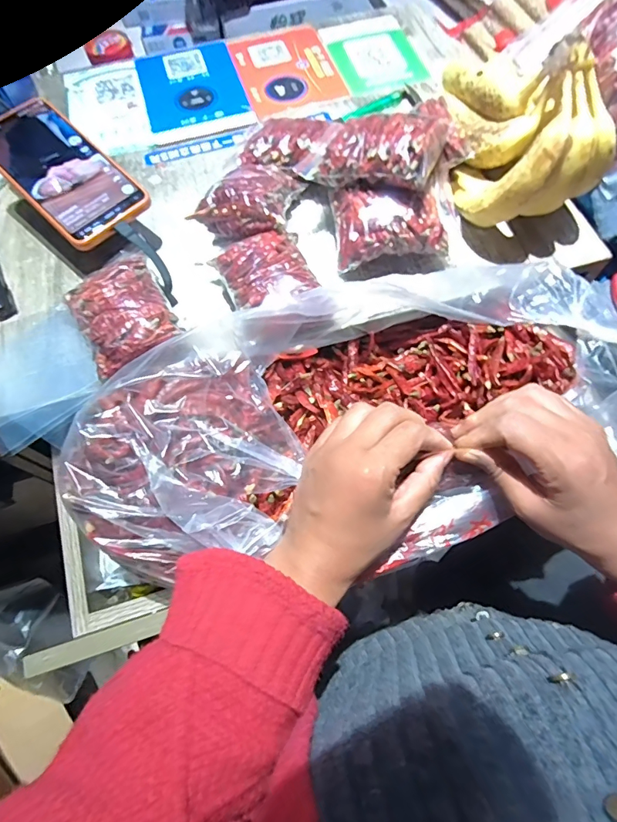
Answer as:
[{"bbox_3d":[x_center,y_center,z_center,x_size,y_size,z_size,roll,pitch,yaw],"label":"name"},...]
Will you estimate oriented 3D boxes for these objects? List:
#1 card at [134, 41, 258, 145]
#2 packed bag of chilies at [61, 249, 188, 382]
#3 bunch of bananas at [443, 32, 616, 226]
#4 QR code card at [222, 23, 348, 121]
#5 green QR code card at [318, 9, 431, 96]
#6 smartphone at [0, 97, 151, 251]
[{"bbox_3d":[-0.140,-0.390,0.524,0.117,0.008,0.167,-17,67,-5],"label":"card"},{"bbox_3d":[-0.154,-0.079,0.369,0.072,0.048,0.098,-28,68,-10],"label":"packed bag of chilies"},{"bbox_3d":[0.190,-0.269,0.385,0.103,0.108,0.207,-2,66,2],"label":"bunch of bananas"},{"bbox_3d":[-0.029,-0.430,0.541,0.120,0.008,0.172,-18,67,-5],"label":"QR code card"},{"bbox_3d":[0.083,-0.456,0.548,0.103,0.006,0.161,-17,67,-5],"label":"green QR code card"},{"bbox_3d":[-0.226,-0.221,0.393,0.081,0.008,0.164,-43,80,-15],"label":"smartphone"}]

